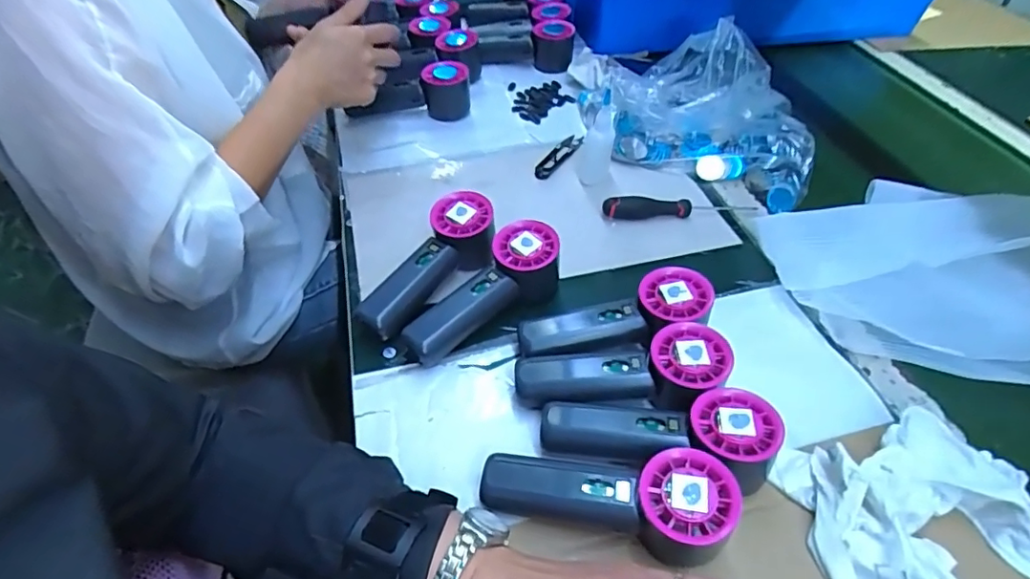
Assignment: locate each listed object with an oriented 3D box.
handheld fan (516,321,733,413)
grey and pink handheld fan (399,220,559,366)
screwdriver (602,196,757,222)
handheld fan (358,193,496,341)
[{"bbox_3d":[0.079,0.067,0.404,0.153,0.052,0.059,-3,48,-7],"label":"handheld fan"},{"bbox_3d":[-0.028,0.001,0.462,0.153,0.056,0.056,-28,56,-27],"label":"grey and pink handheld fan"},{"bbox_3d":[0.171,-0.086,0.566,0.156,0.022,0.017,1,48,-4],"label":"screwdriver"},{"bbox_3d":[-0.074,-0.019,0.487,0.058,0.054,0.154,30,68,24],"label":"handheld fan"}]

